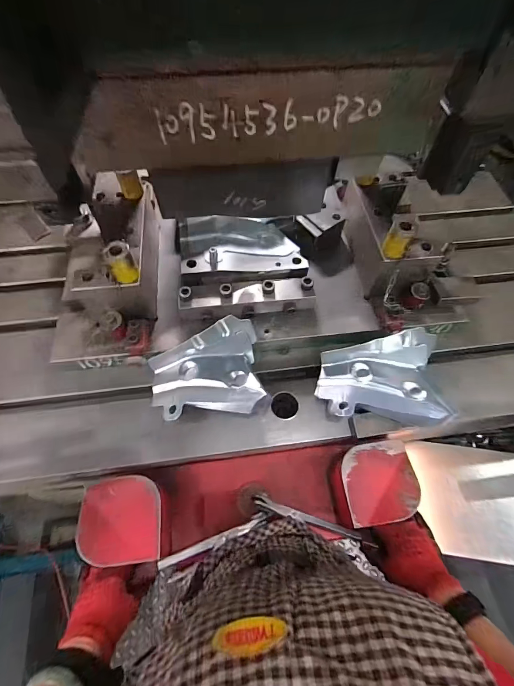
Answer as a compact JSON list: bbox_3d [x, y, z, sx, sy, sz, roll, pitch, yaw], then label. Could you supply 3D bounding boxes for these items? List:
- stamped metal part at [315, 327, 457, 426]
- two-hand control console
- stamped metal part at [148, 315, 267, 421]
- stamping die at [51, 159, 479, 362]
[{"bbox_3d":[0.217,0.065,0.578,0.216,0.063,0.156,-4,68,13],"label":"stamped metal part"},{"bbox_3d":[-0.004,0.249,0.531,0.499,0.101,0.137,-7,62,-5],"label":"two-hand control console"},{"bbox_3d":[-0.093,0.051,0.569,0.194,0.078,0.147,-7,62,-4],"label":"stamped metal part"},{"bbox_3d":[0.009,-0.168,0.650,0.812,0.175,0.343,-3,62,-2],"label":"stamping die"}]

